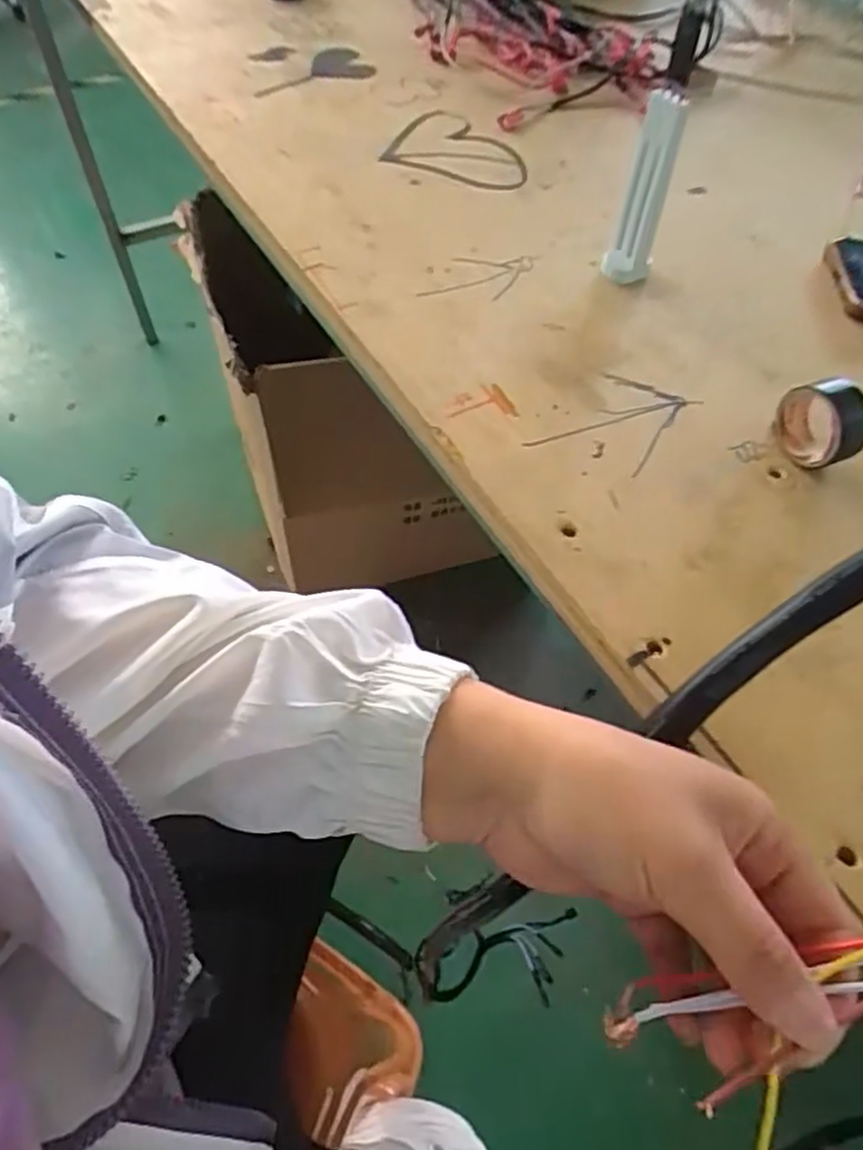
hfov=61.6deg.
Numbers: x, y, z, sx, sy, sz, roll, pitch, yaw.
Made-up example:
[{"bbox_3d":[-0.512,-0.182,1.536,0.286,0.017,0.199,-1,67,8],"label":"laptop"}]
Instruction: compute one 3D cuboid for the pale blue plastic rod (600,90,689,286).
[{"bbox_3d":[0.120,-0.215,0.409,0.024,0.097,0.022,12,55,6],"label":"pale blue plastic rod"}]

